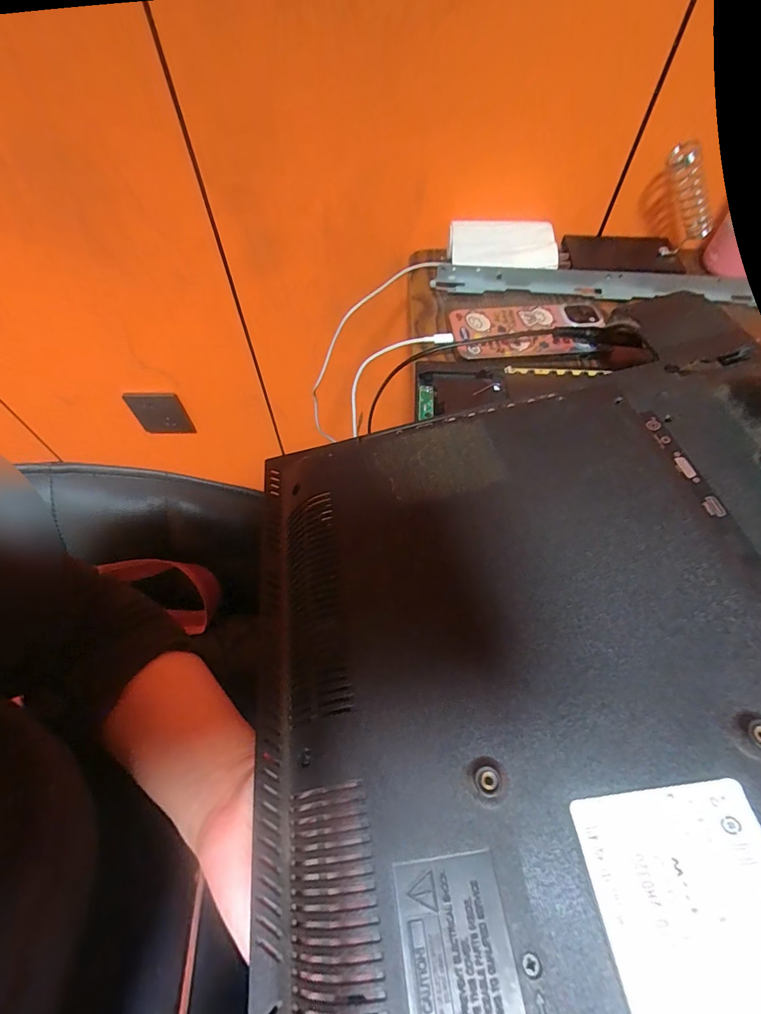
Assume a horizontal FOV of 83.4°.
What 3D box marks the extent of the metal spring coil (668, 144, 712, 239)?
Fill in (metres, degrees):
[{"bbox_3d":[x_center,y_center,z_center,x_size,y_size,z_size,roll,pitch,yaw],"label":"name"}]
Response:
[{"bbox_3d":[0.294,-0.293,0.403,0.018,0.090,0.020,-18,48,38],"label":"metal spring coil"}]

